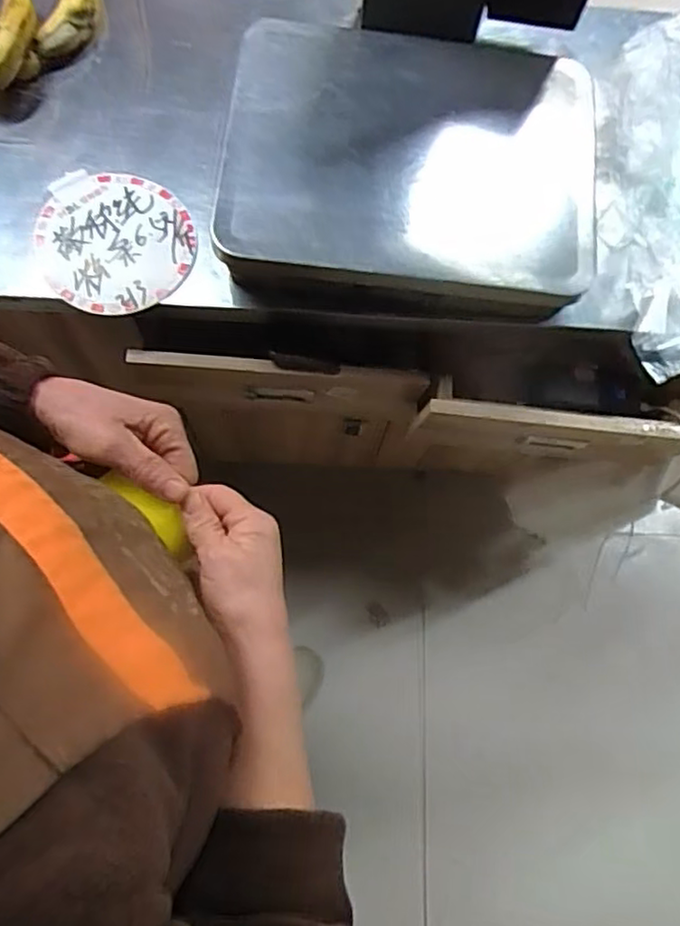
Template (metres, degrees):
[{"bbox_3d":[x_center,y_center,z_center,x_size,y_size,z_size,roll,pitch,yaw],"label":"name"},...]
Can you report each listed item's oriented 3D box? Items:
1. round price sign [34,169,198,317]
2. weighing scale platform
[{"bbox_3d":[-0.240,-0.237,0.718,0.160,0.012,0.158,1,79,-3],"label":"round price sign"},{"bbox_3d":[0.075,-0.322,0.700,0.378,0.050,0.316,4,75,-2],"label":"weighing scale platform"}]

